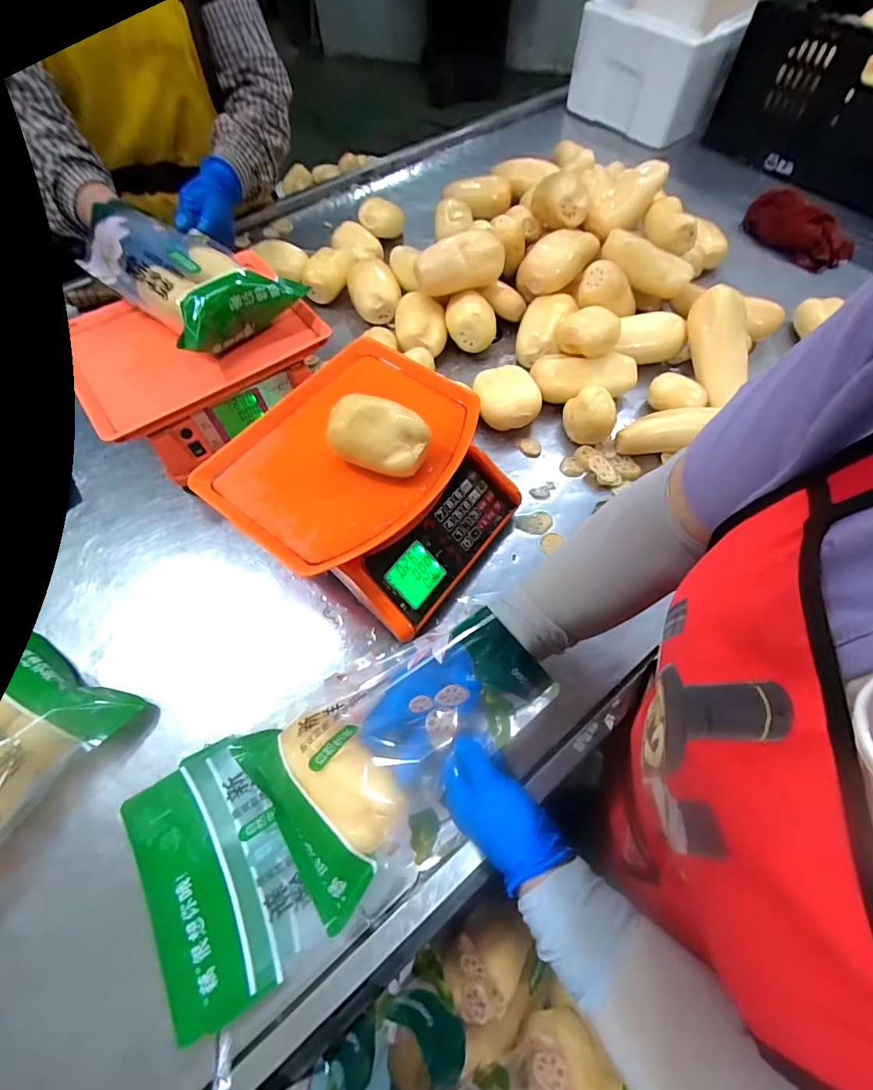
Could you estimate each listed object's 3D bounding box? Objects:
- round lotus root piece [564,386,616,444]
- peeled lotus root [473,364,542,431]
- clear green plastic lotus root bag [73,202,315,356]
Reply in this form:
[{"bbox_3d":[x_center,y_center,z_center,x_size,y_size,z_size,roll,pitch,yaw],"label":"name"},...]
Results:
[{"bbox_3d":[0.212,-0.180,0.613,0.069,0.051,0.065,18,64,12],"label":"round lotus root piece"},{"bbox_3d":[0.101,-0.213,0.643,0.088,0.055,0.102,-8,63,-3],"label":"peeled lotus root"},{"bbox_3d":[-0.319,-0.348,0.570,0.254,0.088,0.158,39,70,19],"label":"clear green plastic lotus root bag"}]

